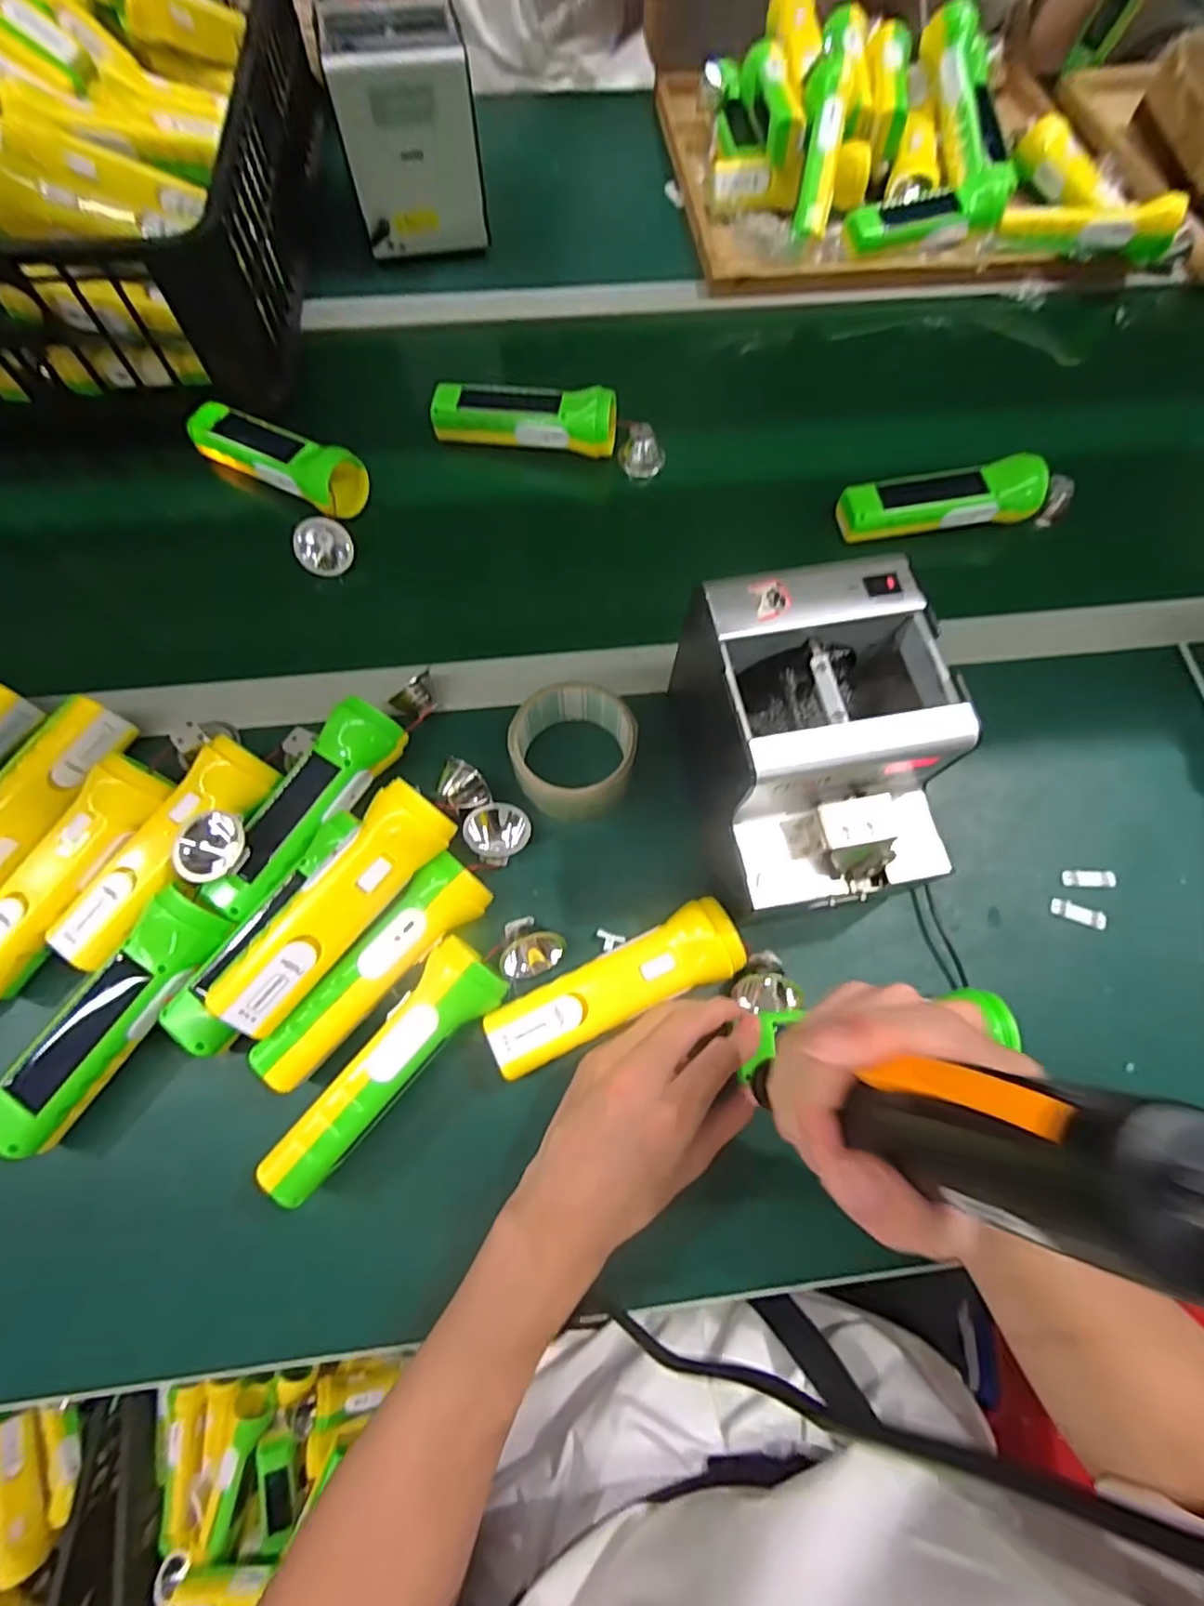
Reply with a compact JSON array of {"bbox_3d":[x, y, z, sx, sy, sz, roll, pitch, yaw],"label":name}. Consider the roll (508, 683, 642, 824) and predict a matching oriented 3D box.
[{"bbox_3d":[-0.019,-0.034,0.443,0.083,0.055,0.087,0,69,0],"label":"roll"}]

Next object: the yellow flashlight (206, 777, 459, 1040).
[{"bbox_3d":[-0.158,0.061,0.370,0.043,0.049,0.160,37,73,13],"label":"yellow flashlight"}]

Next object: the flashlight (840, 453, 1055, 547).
[{"bbox_3d":[0.291,-0.267,0.535,0.173,0.042,0.053,-8,69,-3],"label":"flashlight"}]

